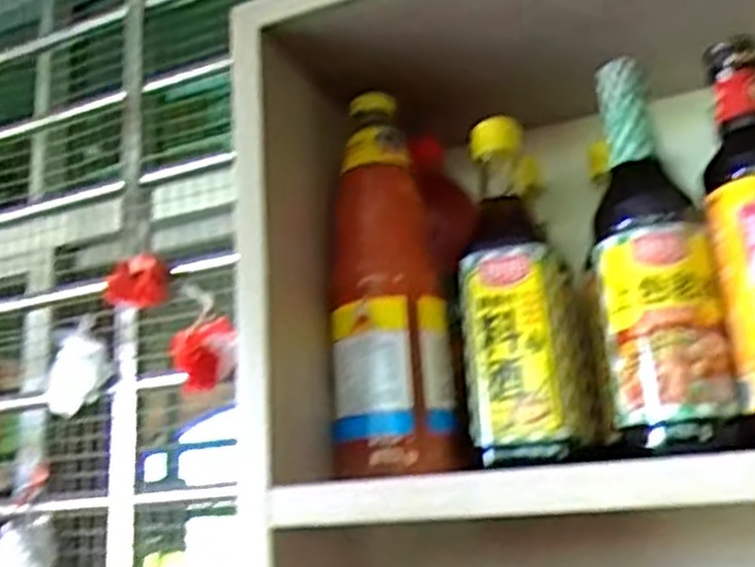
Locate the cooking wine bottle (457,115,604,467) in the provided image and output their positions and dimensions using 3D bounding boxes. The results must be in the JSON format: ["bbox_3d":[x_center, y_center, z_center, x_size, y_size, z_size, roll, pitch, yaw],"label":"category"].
[{"bbox_3d":[0.092,-0.002,0.517,0.078,0.226,0.070,-7,-17,11],"label":"cooking wine bottle"}]

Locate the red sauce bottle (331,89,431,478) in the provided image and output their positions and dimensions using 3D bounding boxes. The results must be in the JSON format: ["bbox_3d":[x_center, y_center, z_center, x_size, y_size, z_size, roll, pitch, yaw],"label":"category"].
[{"bbox_3d":[0.005,-0.012,0.532,0.072,0.261,0.071,-4,-17,2],"label":"red sauce bottle"}]

